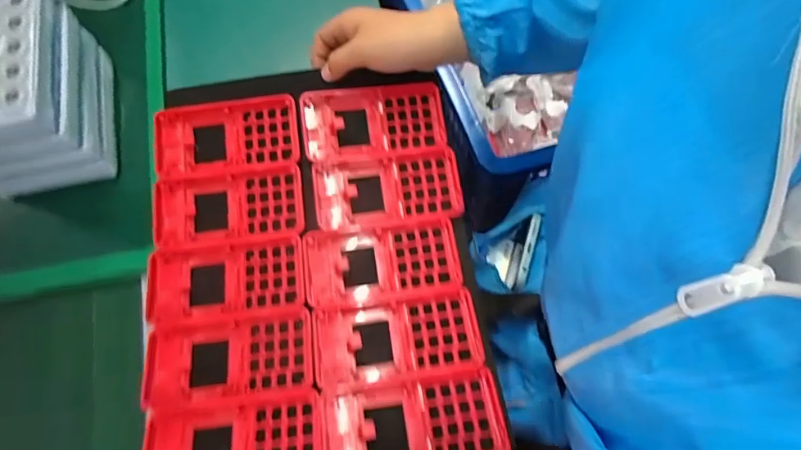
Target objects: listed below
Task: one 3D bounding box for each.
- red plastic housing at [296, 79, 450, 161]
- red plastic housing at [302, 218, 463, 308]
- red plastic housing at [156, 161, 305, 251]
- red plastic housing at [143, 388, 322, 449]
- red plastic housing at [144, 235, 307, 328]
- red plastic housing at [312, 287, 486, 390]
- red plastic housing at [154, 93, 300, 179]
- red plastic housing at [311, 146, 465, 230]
[{"bbox_3d":[-0.024,-0.091,0.413,0.123,0.022,0.064,-8,72,-2],"label":"red plastic housing"},{"bbox_3d":[-0.016,0.031,0.382,0.125,0.017,0.063,-6,72,-2],"label":"red plastic housing"},{"bbox_3d":[-0.147,-0.015,0.395,0.127,0.012,0.062,-7,72,-2],"label":"red plastic housing"},{"bbox_3d":[-0.116,0.155,0.320,0.125,0.011,0.064,-7,57,1],"label":"red plastic housing"},{"bbox_3d":[-0.142,0.044,0.377,0.123,0.016,0.062,-7,72,-2],"label":"red plastic housing"},{"bbox_3d":[-0.003,0.085,0.351,0.123,0.015,0.061,-8,72,-2],"label":"red plastic housing"},{"bbox_3d":[-0.152,-0.077,0.408,0.122,0.019,0.063,-7,72,-2],"label":"red plastic housing"},{"bbox_3d":[-0.011,-0.031,0.401,0.125,0.013,0.062,-7,72,-2],"label":"red plastic housing"}]

